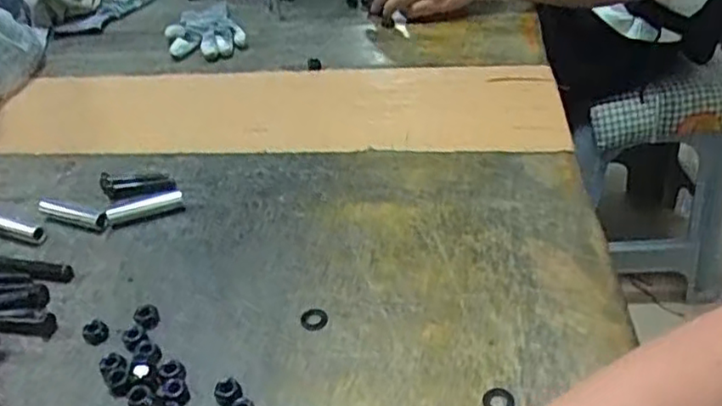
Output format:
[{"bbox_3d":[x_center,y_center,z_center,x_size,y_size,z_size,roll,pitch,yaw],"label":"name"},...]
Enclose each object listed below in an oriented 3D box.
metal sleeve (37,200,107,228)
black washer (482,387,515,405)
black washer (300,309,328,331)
[{"bbox_3d":[-0.255,0.008,0.588,0.074,0.013,0.018,10,40,21],"label":"metal sleeve"},{"bbox_3d":[0.085,0.122,0.408,0.019,0.004,0.020,-4,37,3],"label":"black washer"},{"bbox_3d":[-0.034,0.083,0.475,0.019,0.004,0.020,-4,37,3],"label":"black washer"}]

